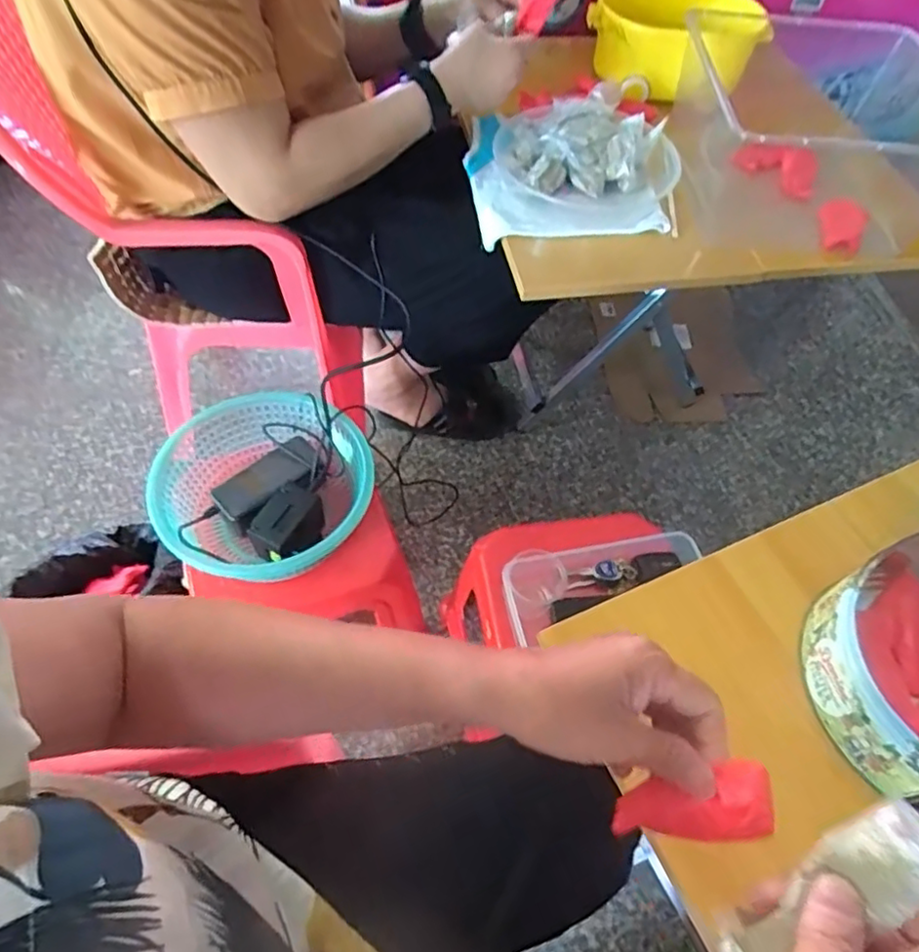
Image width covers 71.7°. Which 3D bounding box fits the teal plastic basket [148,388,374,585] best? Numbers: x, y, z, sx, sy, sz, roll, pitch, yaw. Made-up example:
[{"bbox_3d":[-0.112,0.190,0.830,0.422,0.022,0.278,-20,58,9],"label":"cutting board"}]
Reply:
[{"bbox_3d":[-0.222,0.021,0.751,0.239,0.094,0.239,4,56,-2],"label":"teal plastic basket"}]

